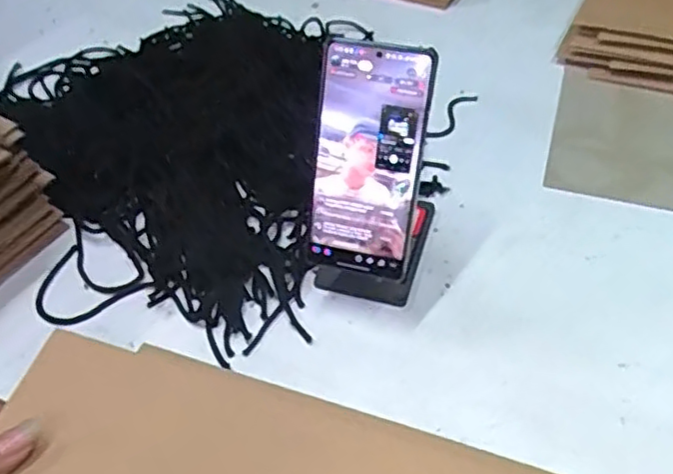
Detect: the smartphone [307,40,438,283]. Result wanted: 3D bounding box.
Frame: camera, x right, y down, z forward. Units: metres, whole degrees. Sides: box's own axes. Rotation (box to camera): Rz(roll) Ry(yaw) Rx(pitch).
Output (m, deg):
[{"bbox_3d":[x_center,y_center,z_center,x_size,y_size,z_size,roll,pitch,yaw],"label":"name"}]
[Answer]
[{"bbox_3d":[0.022,-0.049,0.465,0.072,0.162,0.011,13,24,14],"label":"smartphone"}]

